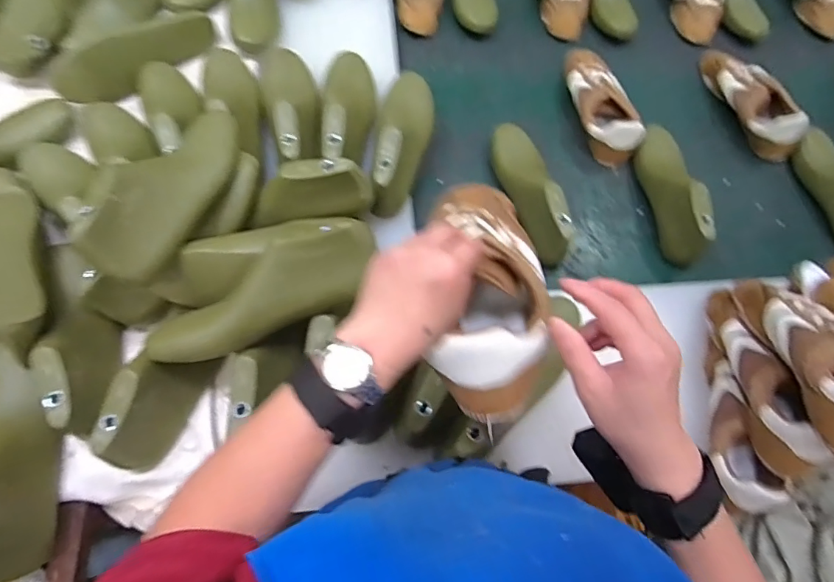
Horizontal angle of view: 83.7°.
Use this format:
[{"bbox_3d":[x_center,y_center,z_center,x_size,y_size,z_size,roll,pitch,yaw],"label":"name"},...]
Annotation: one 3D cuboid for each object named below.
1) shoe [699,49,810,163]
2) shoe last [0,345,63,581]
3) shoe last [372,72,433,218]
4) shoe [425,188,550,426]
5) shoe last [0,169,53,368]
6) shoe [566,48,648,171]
[{"bbox_3d":[0.590,-0.348,0.830,0.071,0.067,0.246,-18,70,-10],"label":"shoe"},{"bbox_3d":[-0.412,0.172,0.475,0.067,0.082,0.216,-17,70,-9],"label":"shoe last"},{"bbox_3d":[-0.022,-0.216,0.668,0.084,0.094,0.222,5,68,-1],"label":"shoe last"},{"bbox_3d":[0.058,-0.014,0.387,0.085,0.067,0.222,3,52,-2],"label":"shoe"},{"bbox_3d":[-0.465,-0.035,0.535,0.070,0.074,0.251,-26,71,-13],"label":"shoe last"},{"bbox_3d":[0.310,-0.337,0.800,0.085,0.065,0.250,-7,68,-6],"label":"shoe"}]

